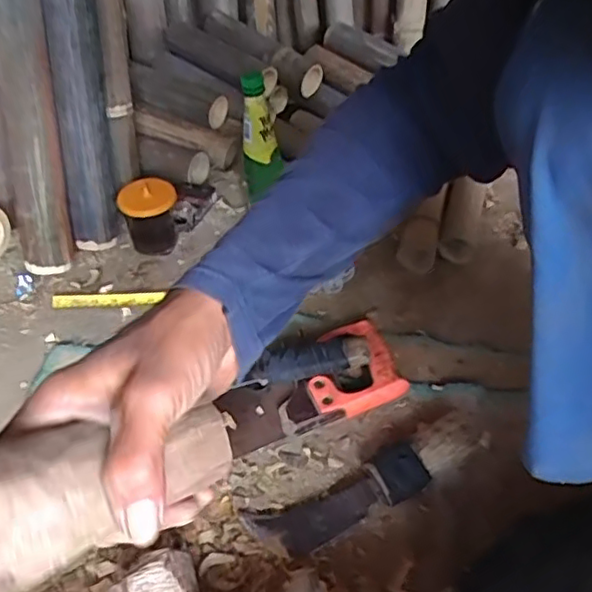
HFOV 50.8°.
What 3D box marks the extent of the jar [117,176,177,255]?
[{"bbox_3d":[-0.207,-0.111,0.894,0.072,0.106,0.075,-2,42,2],"label":"jar"}]

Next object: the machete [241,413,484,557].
[{"bbox_3d":[0.072,0.180,0.605,0.244,0.045,0.060,-19,45,-16],"label":"machete"}]

